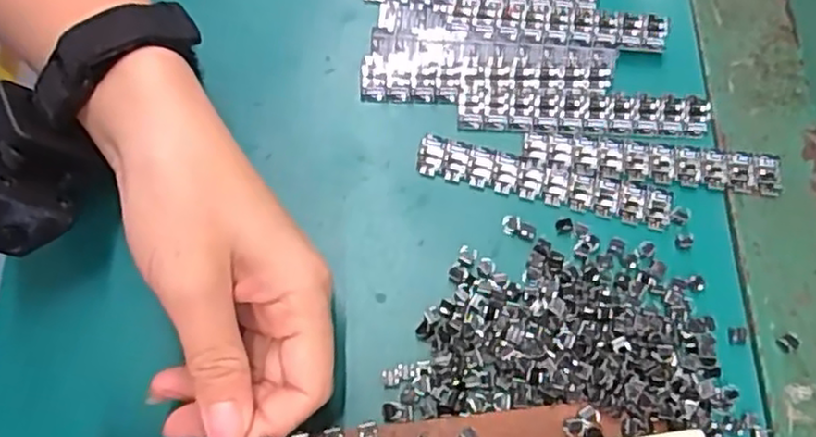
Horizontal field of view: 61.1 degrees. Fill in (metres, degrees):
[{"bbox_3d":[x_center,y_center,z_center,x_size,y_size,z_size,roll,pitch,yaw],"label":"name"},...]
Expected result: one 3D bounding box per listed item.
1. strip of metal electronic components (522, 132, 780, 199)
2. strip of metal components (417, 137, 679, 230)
[{"bbox_3d":[0.105,-0.025,0.299,0.107,0.004,0.019,8,70,3],"label":"strip of metal electronic components"},{"bbox_3d":[0.058,-0.016,0.298,0.108,0.004,0.019,13,71,5],"label":"strip of metal components"}]

